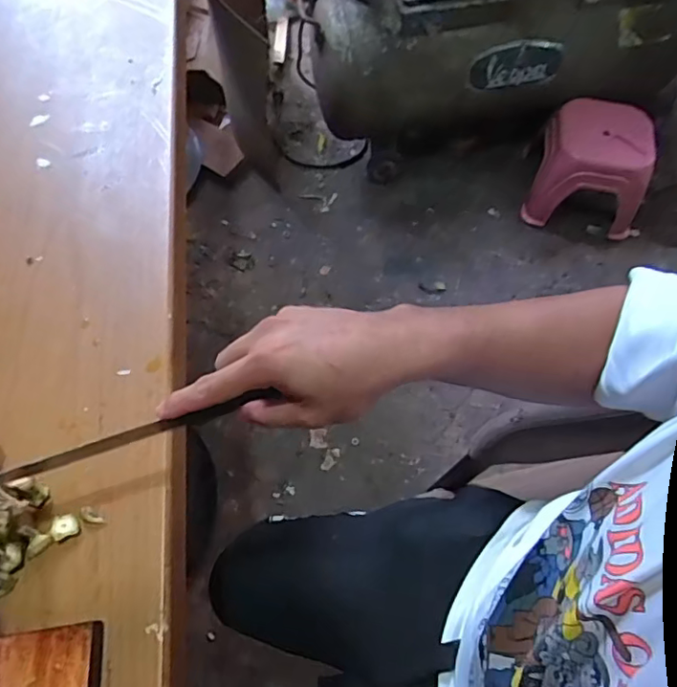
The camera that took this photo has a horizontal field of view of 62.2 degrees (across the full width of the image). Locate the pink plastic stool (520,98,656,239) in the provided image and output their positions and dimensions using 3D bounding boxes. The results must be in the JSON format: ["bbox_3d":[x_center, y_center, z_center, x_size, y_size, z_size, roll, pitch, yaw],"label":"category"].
[{"bbox_3d":[0.706,-0.506,1.554,0.290,0.214,0.358,15,64,11],"label":"pink plastic stool"}]

